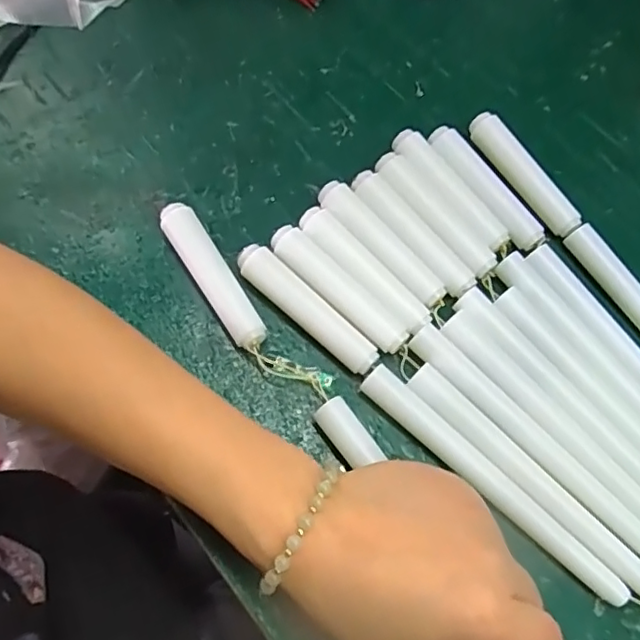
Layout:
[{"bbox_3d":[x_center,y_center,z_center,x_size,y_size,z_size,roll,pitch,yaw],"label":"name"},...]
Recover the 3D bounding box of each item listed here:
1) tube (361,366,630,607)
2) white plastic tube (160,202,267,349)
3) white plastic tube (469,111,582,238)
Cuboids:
[{"bbox_3d":[0.081,0.075,0.280,0.147,0.016,0.016,40,71,13],"label":"tube"},{"bbox_3d":[-0.057,-0.023,0.312,0.018,0.020,0.090,-31,72,-15],"label":"white plastic tube"},{"bbox_3d":[0.119,-0.085,0.345,0.017,0.018,0.087,-29,72,-14],"label":"white plastic tube"}]

